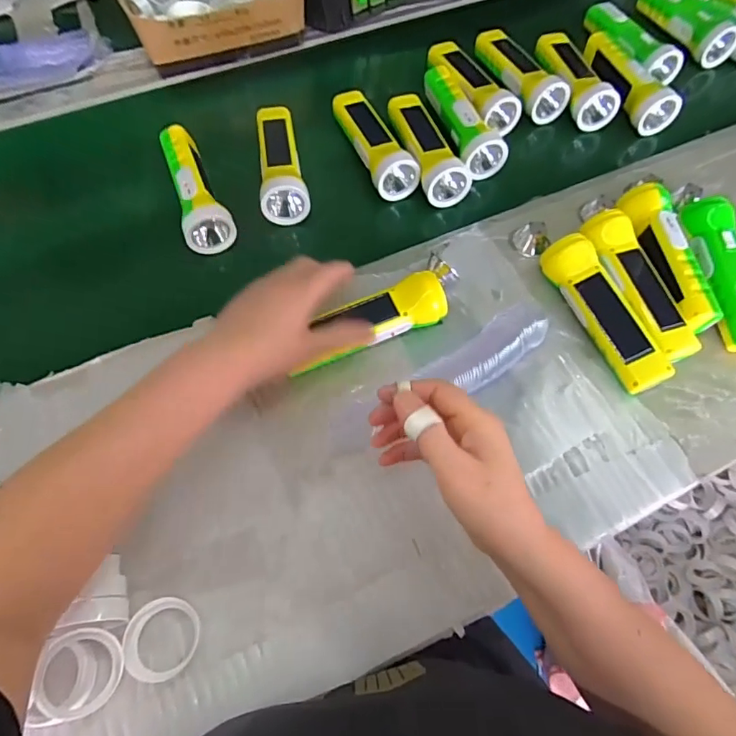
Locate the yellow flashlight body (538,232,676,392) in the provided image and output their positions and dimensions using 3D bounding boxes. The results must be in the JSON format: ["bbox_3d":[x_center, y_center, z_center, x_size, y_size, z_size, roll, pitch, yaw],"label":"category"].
[{"bbox_3d":[0.226,-0.053,0.464,0.043,0.049,0.160,-23,66,-12],"label":"yellow flashlight body"}]

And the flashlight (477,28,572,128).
[{"bbox_3d":[0.189,-0.373,0.604,0.046,0.044,0.149,-24,67,-12],"label":"flashlight"}]

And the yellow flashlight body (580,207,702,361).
[{"bbox_3d":[0.266,-0.081,0.481,0.048,0.048,0.161,-17,65,-9],"label":"yellow flashlight body"}]

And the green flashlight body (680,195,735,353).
[{"bbox_3d":[0.360,-0.097,0.487,0.041,0.041,0.160,-6,64,-4],"label":"green flashlight body"}]

